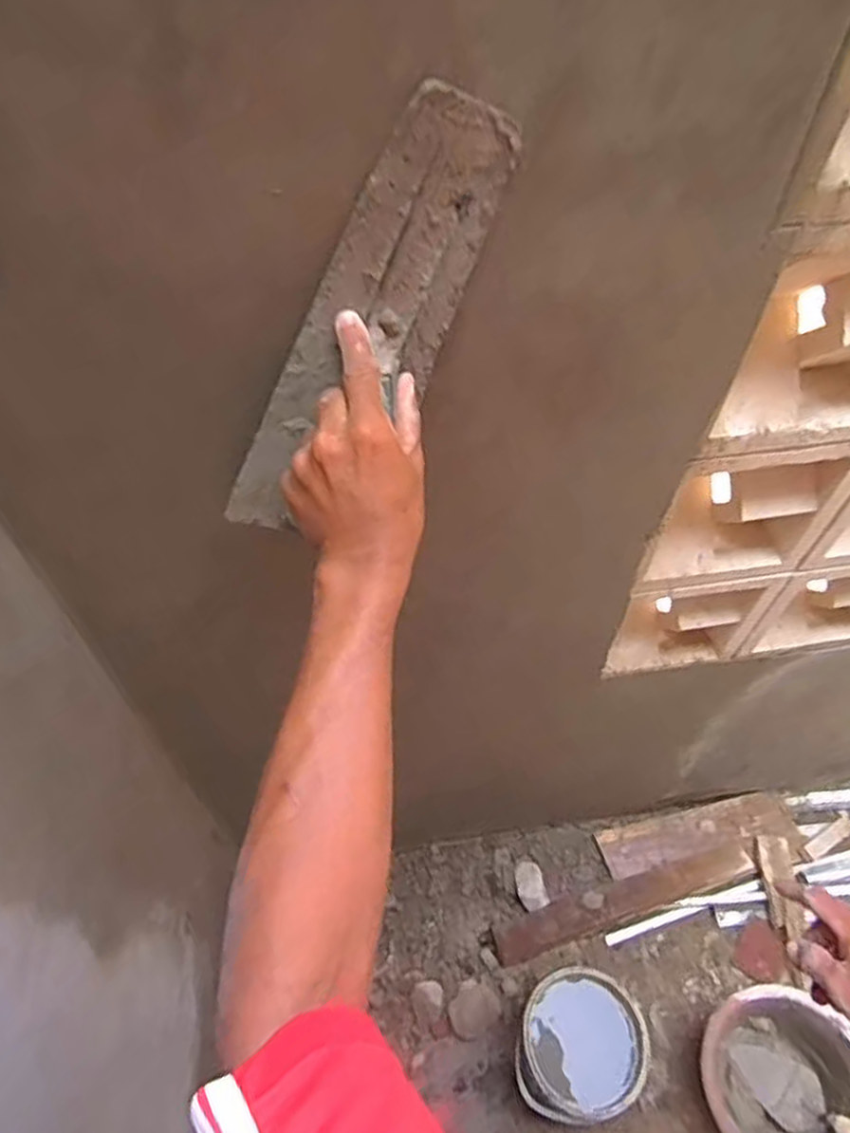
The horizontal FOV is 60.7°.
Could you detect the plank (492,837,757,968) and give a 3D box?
[{"bbox_3d":[0.367,0.594,1.306,0.500,0.026,0.065,-17,64,-9],"label":"plank"}]

